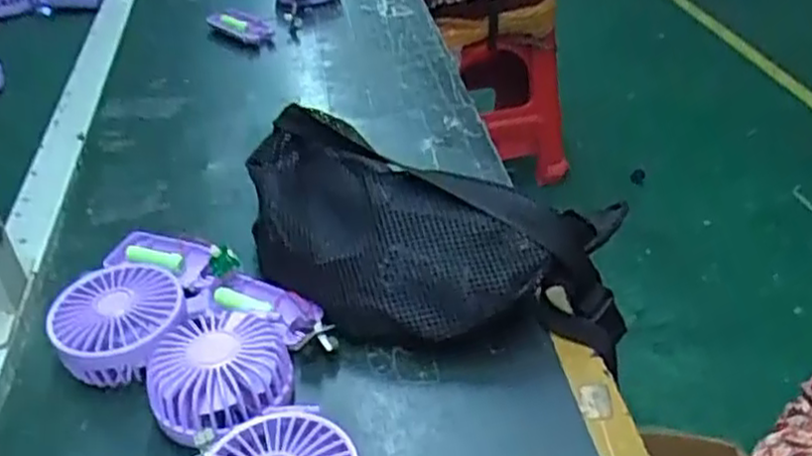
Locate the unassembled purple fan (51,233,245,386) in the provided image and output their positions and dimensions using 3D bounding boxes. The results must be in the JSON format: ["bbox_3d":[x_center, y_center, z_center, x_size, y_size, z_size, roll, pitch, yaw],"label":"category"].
[{"bbox_3d":[-0.182,0.042,0.532,0.104,0.038,0.153,-1,38,3],"label":"unassembled purple fan"}]

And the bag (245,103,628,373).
[{"bbox_3d":[0.003,0.010,0.527,0.288,0.083,0.132,14,41,21],"label":"bag"}]

